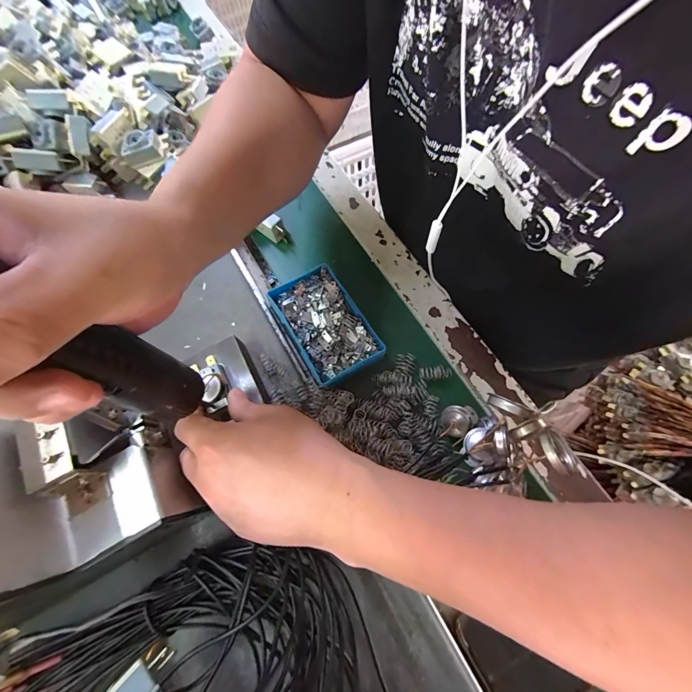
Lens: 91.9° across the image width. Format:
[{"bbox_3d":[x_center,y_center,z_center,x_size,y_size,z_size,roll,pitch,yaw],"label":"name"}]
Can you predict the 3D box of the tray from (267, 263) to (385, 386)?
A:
[{"bbox_3d":[-0.022,-0.023,0.327,0.070,0.018,0.116,-28,71,-12],"label":"tray"}]

